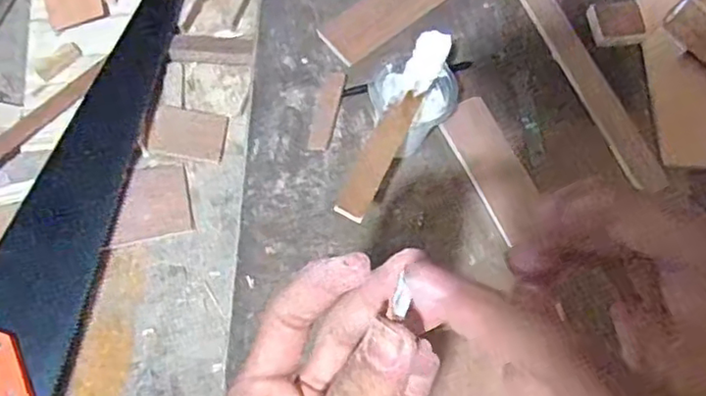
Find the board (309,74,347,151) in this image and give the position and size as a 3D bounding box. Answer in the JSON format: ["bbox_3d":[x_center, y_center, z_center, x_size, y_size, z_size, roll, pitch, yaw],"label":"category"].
[{"bbox_3d":[-0.024,-0.083,0.592,0.019,0.004,0.083,12,71,4],"label":"board"}]

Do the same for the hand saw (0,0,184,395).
[{"bbox_3d":[-0.280,0.003,0.585,0.115,0.036,0.535,11,71,4],"label":"hand saw"}]

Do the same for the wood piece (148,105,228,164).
[{"bbox_3d":[-0.165,-0.064,0.630,0.072,0.004,0.052,8,71,-10],"label":"wood piece"}]

